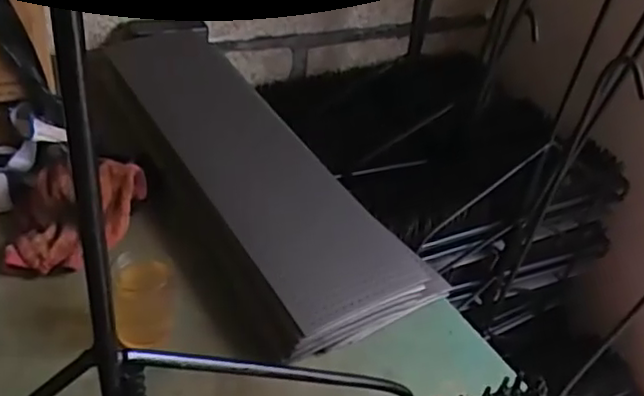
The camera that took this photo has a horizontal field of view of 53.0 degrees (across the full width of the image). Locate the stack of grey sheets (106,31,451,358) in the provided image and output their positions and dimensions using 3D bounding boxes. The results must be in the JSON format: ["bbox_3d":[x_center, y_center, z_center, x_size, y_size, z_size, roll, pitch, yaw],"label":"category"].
[{"bbox_3d":[-0.107,-0.054,0.818,0.212,0.058,0.601,-18,47,-33],"label":"stack of grey sheets"}]

